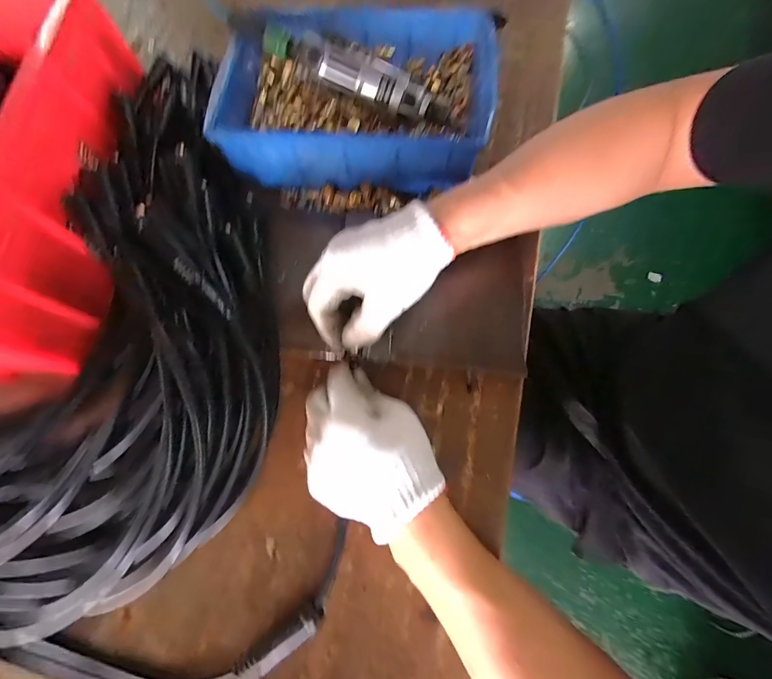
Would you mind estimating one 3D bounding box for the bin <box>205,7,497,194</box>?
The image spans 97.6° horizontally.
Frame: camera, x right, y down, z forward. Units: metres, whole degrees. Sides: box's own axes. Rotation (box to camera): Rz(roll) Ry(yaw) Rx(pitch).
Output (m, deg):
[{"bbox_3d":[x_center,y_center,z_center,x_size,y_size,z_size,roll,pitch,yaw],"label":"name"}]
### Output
[{"bbox_3d":[-0.033,-0.279,0.395,0.289,0.080,0.191,6,72,1],"label":"bin"}]

